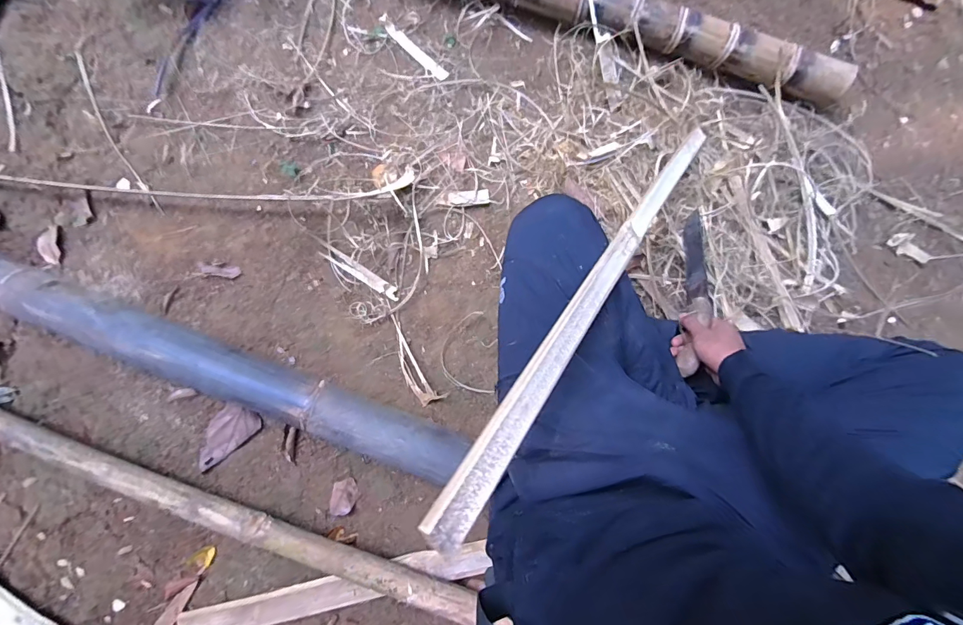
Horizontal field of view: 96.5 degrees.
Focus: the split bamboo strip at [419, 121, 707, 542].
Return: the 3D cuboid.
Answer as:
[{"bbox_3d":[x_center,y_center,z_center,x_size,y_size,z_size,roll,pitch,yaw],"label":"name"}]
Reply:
[{"bbox_3d":[0.184,-0.078,0.564,0.035,0.016,0.831,37,52,6],"label":"split bamboo strip"}]

